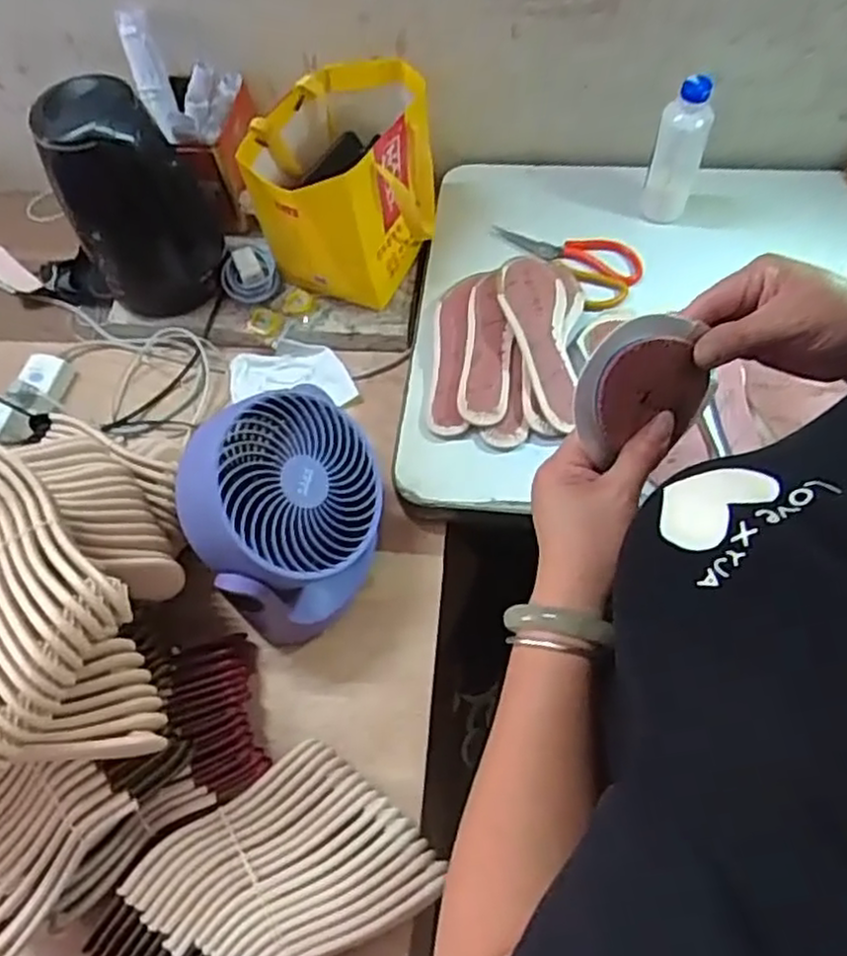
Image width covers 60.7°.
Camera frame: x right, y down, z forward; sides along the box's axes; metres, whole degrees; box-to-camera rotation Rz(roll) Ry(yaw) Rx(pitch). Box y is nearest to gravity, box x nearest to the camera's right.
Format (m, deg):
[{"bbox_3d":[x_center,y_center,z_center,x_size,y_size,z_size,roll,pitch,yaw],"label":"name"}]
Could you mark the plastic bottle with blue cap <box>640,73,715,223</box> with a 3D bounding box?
[{"bbox_3d":[0.296,-0.376,0.839,0.058,0.159,0.047,20,67,11],"label":"plastic bottle with blue cap"}]

